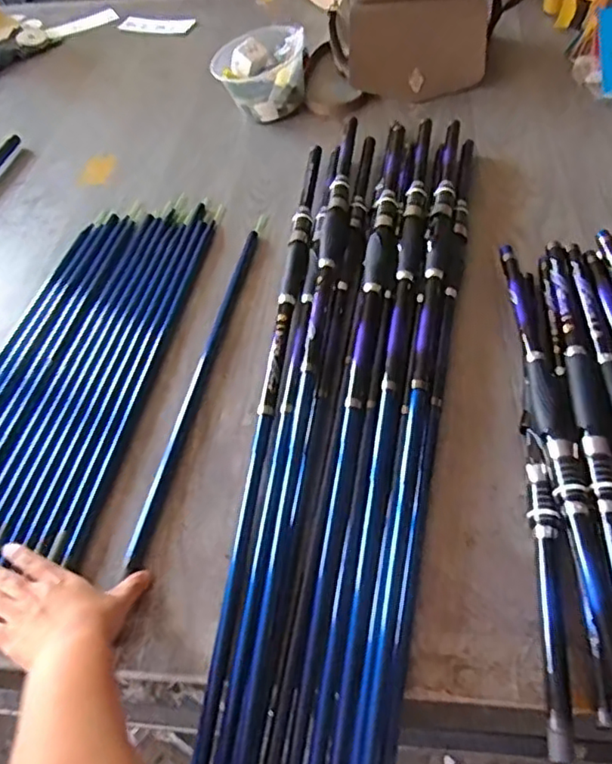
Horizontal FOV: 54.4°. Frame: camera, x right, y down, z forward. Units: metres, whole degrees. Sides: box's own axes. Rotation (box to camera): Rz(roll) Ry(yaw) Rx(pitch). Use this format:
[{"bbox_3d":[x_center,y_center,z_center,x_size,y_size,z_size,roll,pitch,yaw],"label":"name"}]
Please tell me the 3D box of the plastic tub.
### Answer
[{"bbox_3d":[-0.078,-0.539,1.043,0.162,0.103,0.150,-3,53,4],"label":"plastic tub"}]

